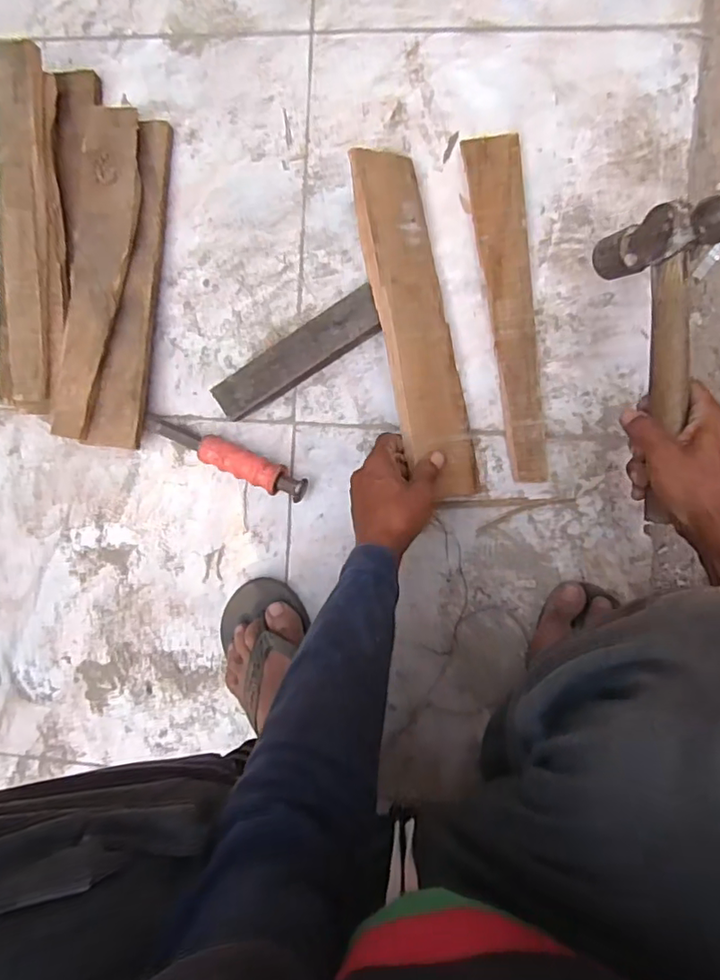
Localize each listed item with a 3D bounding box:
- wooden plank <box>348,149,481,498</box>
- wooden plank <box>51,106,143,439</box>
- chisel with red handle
[{"bbox_3d":[0.056,-0.160,0.555,0.077,0.012,0.334,-12,91,-29],"label":"wooden plank"},{"bbox_3d":[-0.271,-0.223,0.581,0.067,0.020,0.332,7,93,6],"label":"wooden plank"},{"bbox_3d":[-0.143,-0.035,0.599,0.187,0.037,0.028,22,95,5],"label":"chisel with red handle"}]

